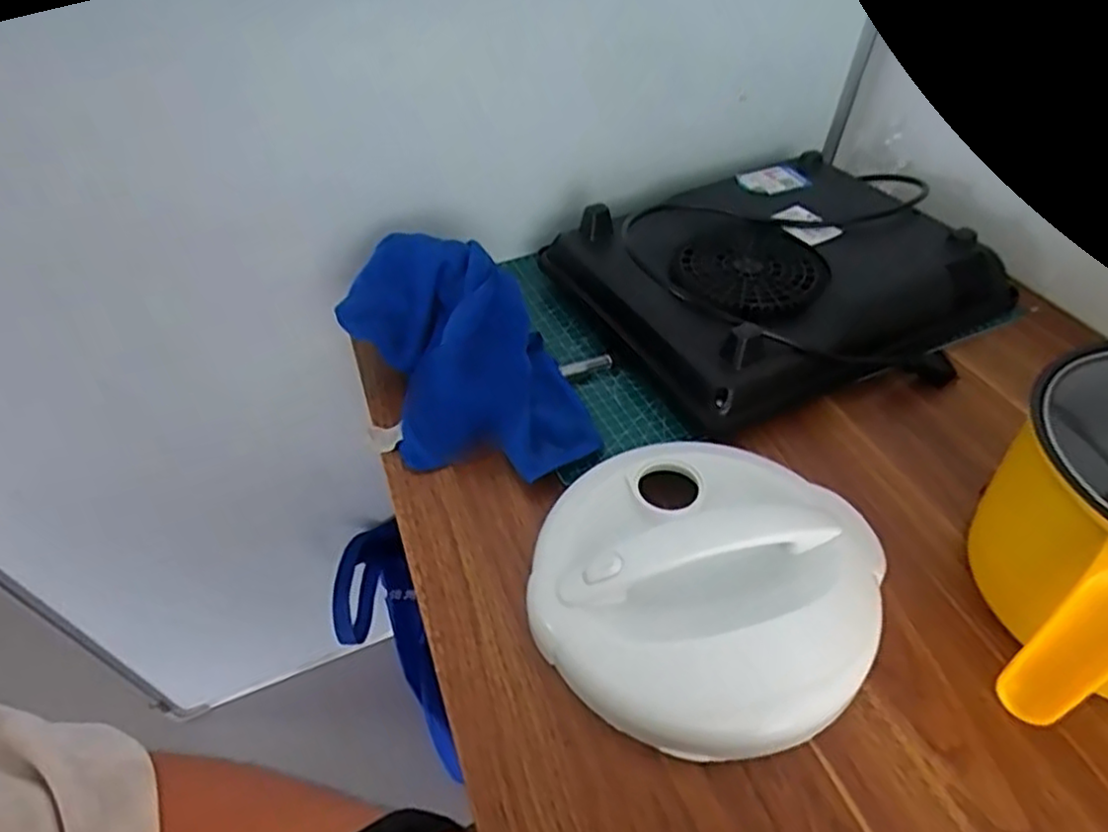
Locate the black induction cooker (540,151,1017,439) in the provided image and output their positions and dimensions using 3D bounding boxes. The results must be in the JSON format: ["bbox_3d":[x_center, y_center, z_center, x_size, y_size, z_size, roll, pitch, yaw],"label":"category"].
[{"bbox_3d":[0.221,-0.132,0.614,0.377,0.066,0.270,-17,47,-16],"label":"black induction cooker"}]

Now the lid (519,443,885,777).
[{"bbox_3d":[0.089,0.092,0.410,0.191,0.055,0.194,-1,44,1],"label":"lid"}]

